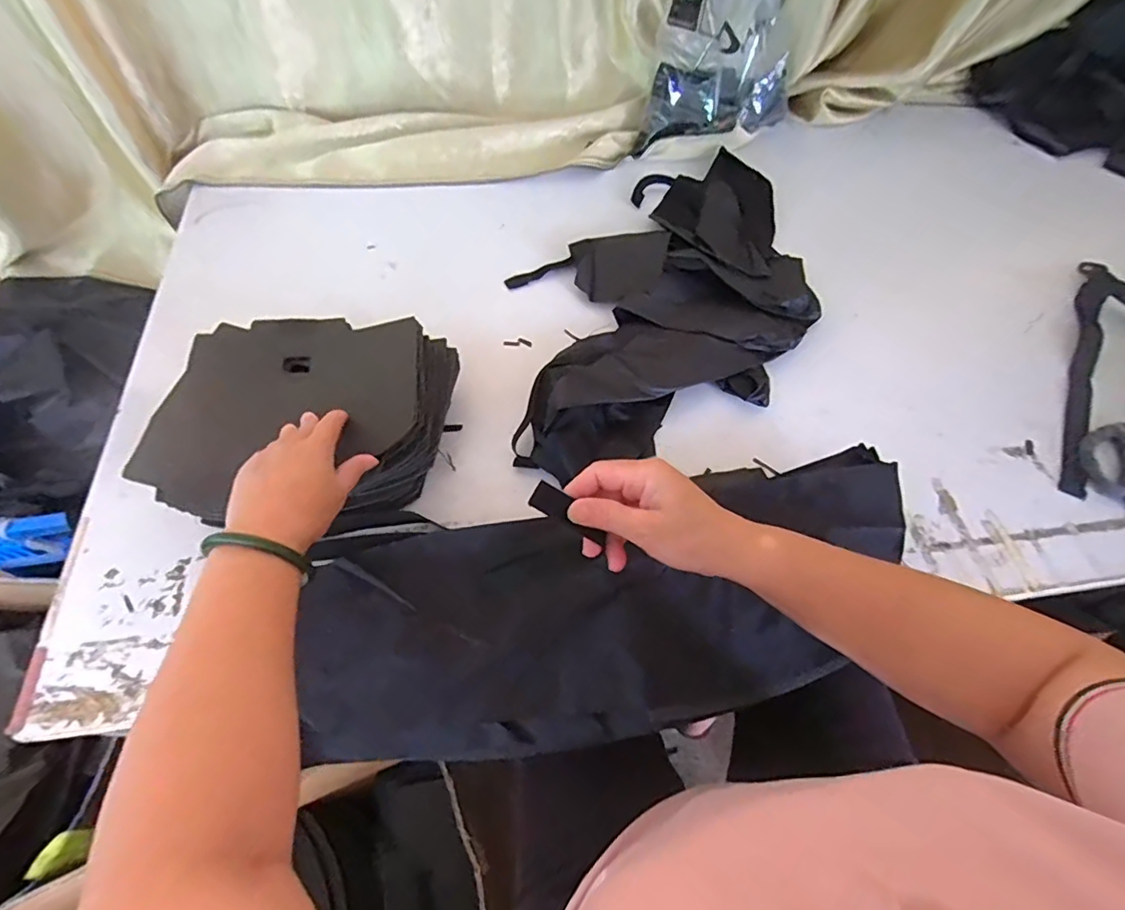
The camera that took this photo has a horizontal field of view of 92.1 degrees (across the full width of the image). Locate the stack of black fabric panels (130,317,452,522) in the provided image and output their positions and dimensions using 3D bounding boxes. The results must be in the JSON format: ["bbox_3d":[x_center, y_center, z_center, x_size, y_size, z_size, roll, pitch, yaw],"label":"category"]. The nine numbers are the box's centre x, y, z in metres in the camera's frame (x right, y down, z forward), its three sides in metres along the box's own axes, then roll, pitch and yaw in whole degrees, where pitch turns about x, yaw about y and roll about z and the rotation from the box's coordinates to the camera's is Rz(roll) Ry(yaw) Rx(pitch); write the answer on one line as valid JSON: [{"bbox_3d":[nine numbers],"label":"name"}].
[{"bbox_3d":[-0.248,-0.033,0.538,0.257,0.088,0.205,-3,60,-1],"label":"stack of black fabric panels"}]

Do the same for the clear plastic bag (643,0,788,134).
[{"bbox_3d":[0.247,-0.626,0.758,0.195,0.326,0.216,16,61,9],"label":"clear plastic bag"}]

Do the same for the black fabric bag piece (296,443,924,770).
[{"bbox_3d":[0.041,0.128,0.479,0.523,0.051,0.211,-12,60,0],"label":"black fabric bag piece"}]

